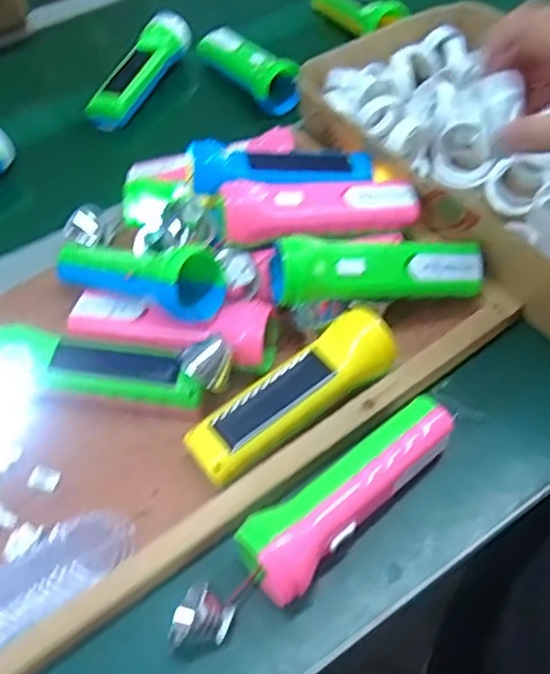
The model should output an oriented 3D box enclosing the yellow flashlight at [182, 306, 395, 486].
[{"bbox_3d":[0.012,0.041,0.452,0.156,0.047,0.048,-32,56,-18],"label":"yellow flashlight"}]

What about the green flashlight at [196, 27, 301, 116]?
[{"bbox_3d":[-0.031,-0.306,0.724,0.042,0.042,0.176,-30,55,-17],"label":"green flashlight"}]

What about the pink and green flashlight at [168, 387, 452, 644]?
[{"bbox_3d":[0.028,0.109,0.394,0.208,0.042,0.047,-36,57,-21],"label":"pink and green flashlight"}]

